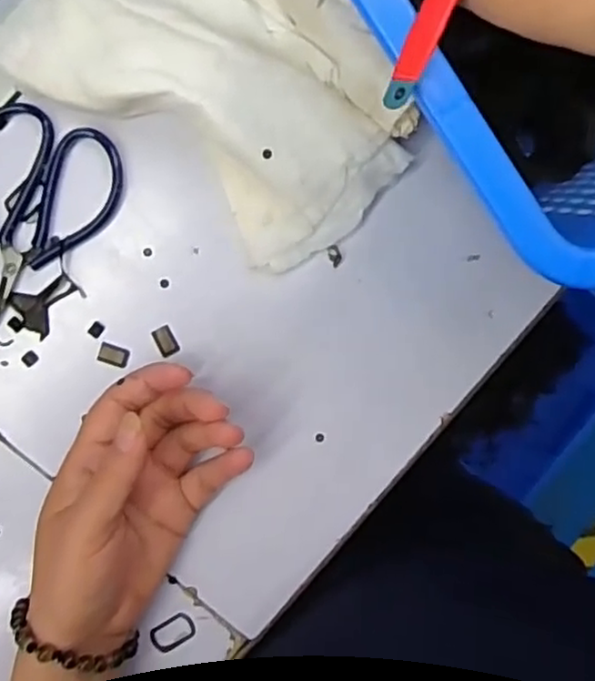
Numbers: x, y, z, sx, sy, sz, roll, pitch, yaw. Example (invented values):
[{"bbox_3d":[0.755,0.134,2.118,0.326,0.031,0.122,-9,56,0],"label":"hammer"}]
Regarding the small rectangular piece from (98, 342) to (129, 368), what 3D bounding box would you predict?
[{"bbox_3d":[-0.103,0.008,0.373,0.017,0.004,0.011,19,91,-4],"label":"small rectangular piece"}]

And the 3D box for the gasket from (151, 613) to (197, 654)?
[{"bbox_3d":[-0.071,0.168,0.382,0.025,0.004,0.018,-30,94,-2],"label":"gasket"}]

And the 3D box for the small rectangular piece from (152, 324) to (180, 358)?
[{"bbox_3d":[-0.074,0.000,0.374,0.011,0.004,0.016,-26,94,-2],"label":"small rectangular piece"}]

